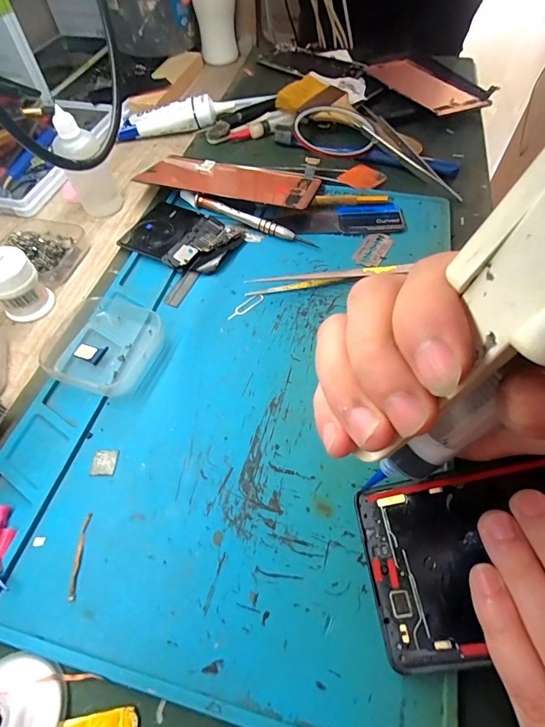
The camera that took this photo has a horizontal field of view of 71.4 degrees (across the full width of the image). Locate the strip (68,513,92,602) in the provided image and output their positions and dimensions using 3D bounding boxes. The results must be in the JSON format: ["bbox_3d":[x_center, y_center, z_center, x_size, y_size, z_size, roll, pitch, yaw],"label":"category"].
[{"bbox_3d":[-0.095,0.094,0.186,0.004,0.004,0.038,-3,57,-1],"label":"strip"}]

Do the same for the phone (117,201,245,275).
[{"bbox_3d":[-0.074,-0.104,0.312,0.087,0.009,0.065,22,60,14],"label":"phone"}]

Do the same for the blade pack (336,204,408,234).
[{"bbox_3d":[0.084,-0.124,0.324,0.055,0.004,0.035,-1,57,0],"label":"blade pack"}]

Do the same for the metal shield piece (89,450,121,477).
[{"bbox_3d":[-0.094,0.055,0.213,0.014,0.004,0.014,0,55,3],"label":"metal shield piece"}]

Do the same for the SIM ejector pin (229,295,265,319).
[{"bbox_3d":[-0.019,-0.041,0.276,0.032,0.004,0.009,-39,66,-23],"label":"SIM ejector pin"}]

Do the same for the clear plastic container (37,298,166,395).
[{"bbox_3d":[-0.109,-0.015,0.249,0.066,0.017,0.069,13,58,9],"label":"clear plastic container"}]

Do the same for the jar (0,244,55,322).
[{"bbox_3d":[-0.182,-0.057,0.267,0.033,0.037,0.030,0,57,1],"label":"jar"}]

